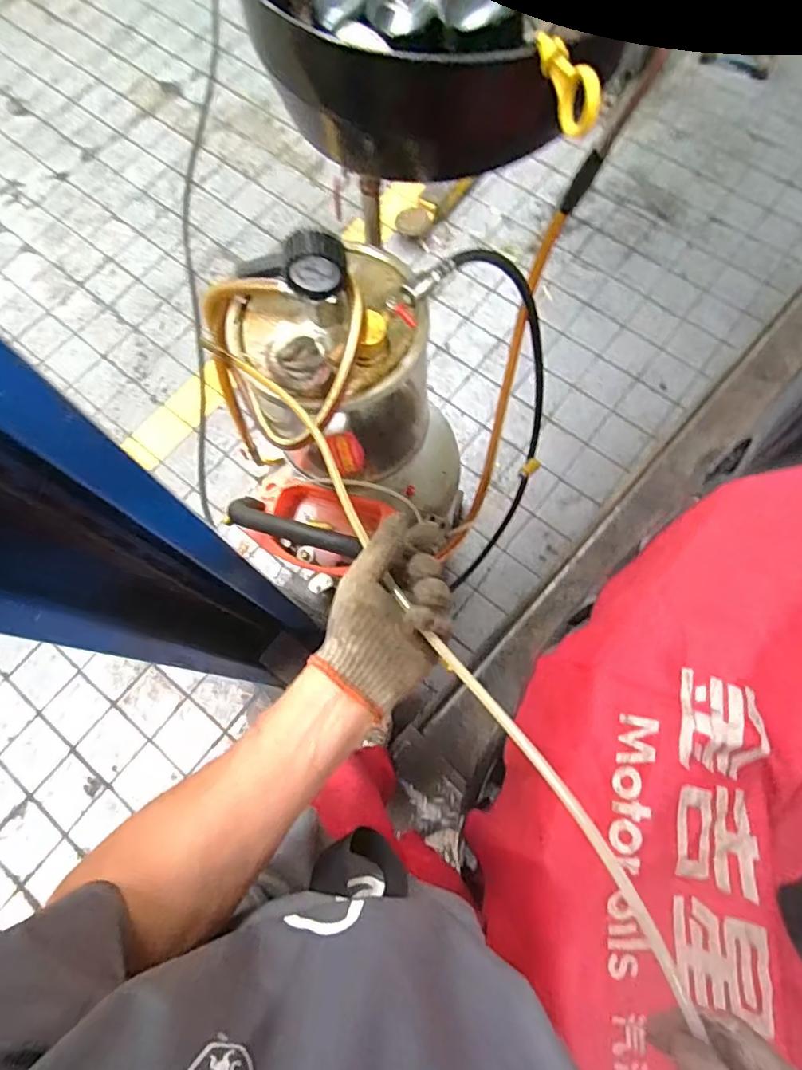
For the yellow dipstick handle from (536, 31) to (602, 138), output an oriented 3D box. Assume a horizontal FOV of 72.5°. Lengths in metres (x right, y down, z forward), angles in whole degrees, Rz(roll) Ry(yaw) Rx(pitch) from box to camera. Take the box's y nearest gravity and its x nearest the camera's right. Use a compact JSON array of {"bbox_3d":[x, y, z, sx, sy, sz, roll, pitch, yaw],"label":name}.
[{"bbox_3d":[0.123,-0.338,0.405,0.013,0.042,0.076,-28,86,-7],"label":"yellow dipstick handle"}]

